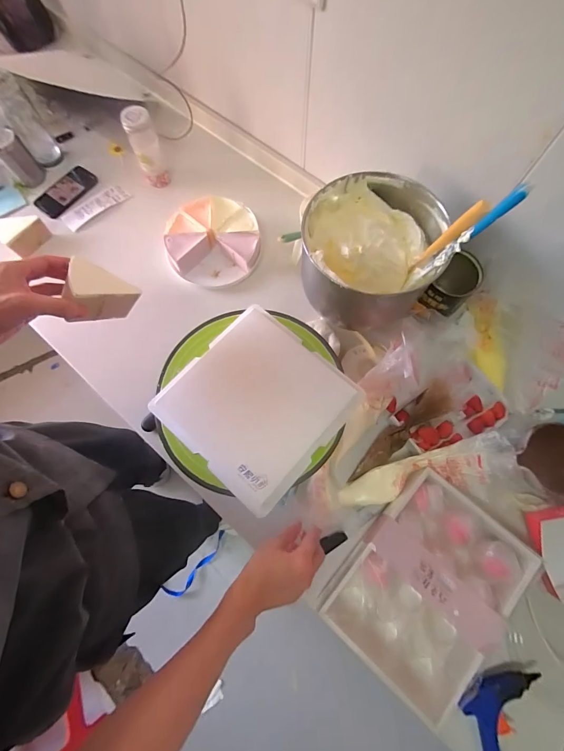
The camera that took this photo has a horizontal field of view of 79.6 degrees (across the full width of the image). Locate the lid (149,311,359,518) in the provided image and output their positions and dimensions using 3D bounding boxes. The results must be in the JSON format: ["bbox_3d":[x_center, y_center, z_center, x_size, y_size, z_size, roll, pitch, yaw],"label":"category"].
[{"bbox_3d":[-0.038,0.037,0.511,0.235,0.023,0.234,41,77,13],"label":"lid"}]

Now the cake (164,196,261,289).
[{"bbox_3d":[-0.146,-0.286,0.726,0.190,0.055,0.190,0,72,1],"label":"cake"}]

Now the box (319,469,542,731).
[{"bbox_3d":[0.220,0.318,0.525,0.207,0.082,0.274,40,77,12],"label":"box"}]

